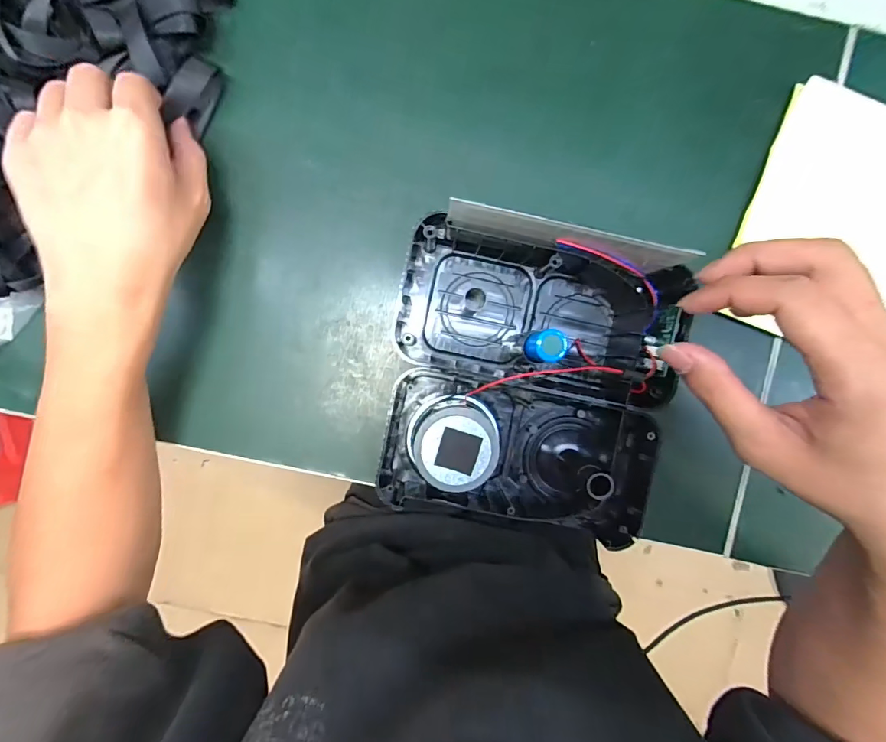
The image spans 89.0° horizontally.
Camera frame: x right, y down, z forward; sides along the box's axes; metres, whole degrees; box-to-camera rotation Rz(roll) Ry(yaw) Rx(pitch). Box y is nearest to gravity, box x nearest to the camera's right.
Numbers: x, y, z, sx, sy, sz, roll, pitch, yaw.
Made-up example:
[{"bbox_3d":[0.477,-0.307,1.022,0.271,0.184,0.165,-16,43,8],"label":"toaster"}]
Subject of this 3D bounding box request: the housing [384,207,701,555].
[{"bbox_3d":[0.057,0.015,0.309,0.177,0.058,0.169,13,91,-2],"label":"housing"}]

